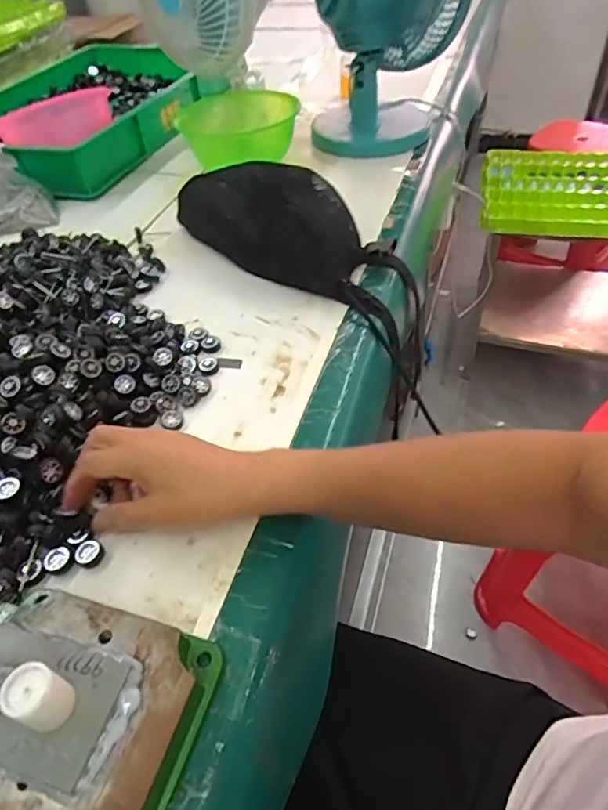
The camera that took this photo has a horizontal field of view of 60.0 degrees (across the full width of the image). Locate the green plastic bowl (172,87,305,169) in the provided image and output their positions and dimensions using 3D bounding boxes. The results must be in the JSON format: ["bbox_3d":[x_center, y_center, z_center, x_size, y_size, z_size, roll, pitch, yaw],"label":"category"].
[{"bbox_3d":[-0.102,-0.456,0.862,0.184,0.070,0.162,-7,47,-2],"label":"green plastic bowl"}]

